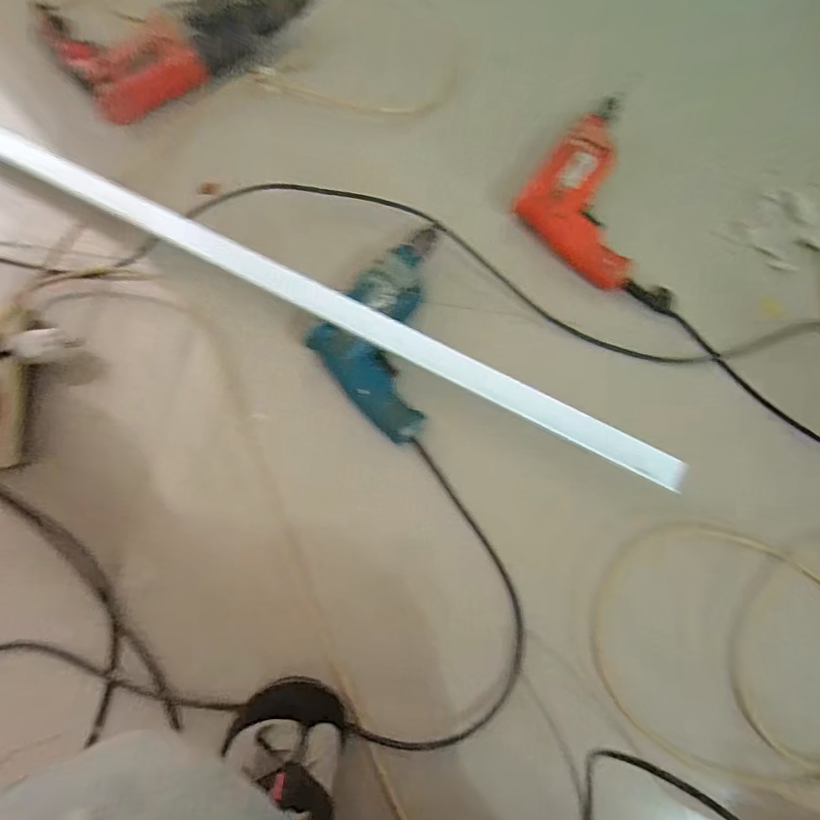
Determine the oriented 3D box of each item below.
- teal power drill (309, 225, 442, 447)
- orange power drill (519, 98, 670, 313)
[{"bbox_3d":[-0.042,-0.097,0.563,0.126,0.053,0.252,4,74,0],"label":"teal power drill"},{"bbox_3d":[0.270,-0.255,0.623,0.229,0.084,0.188,38,77,9],"label":"orange power drill"}]

